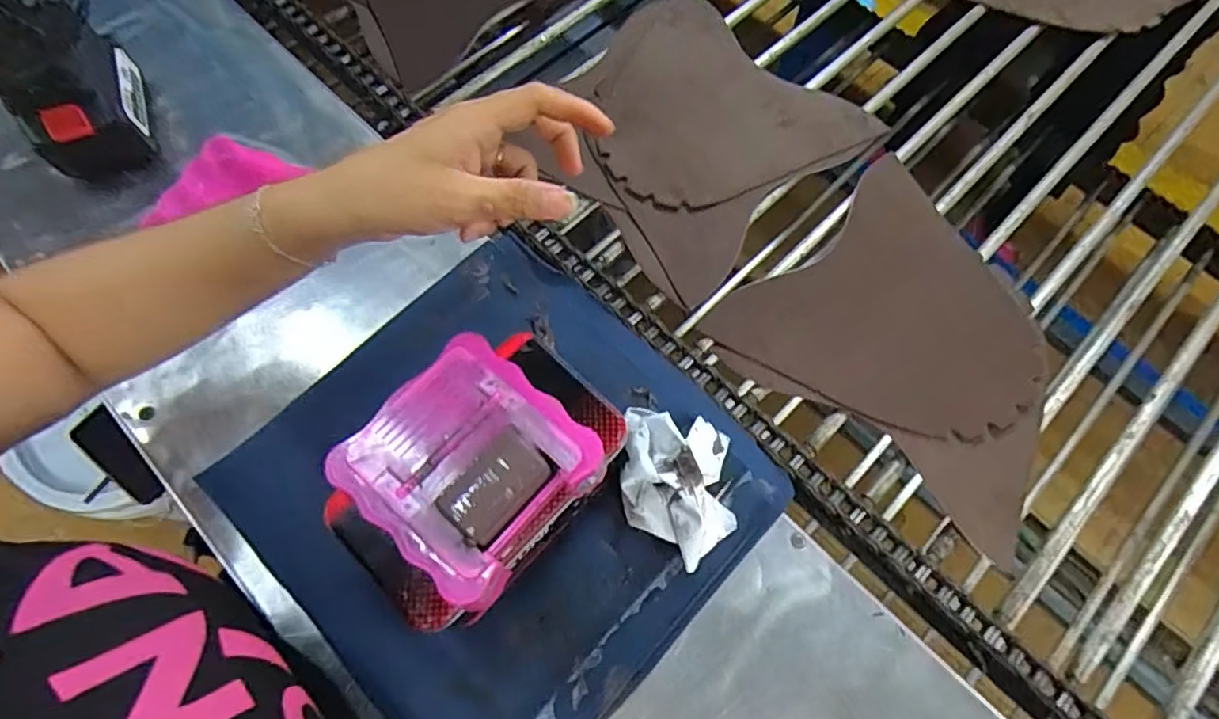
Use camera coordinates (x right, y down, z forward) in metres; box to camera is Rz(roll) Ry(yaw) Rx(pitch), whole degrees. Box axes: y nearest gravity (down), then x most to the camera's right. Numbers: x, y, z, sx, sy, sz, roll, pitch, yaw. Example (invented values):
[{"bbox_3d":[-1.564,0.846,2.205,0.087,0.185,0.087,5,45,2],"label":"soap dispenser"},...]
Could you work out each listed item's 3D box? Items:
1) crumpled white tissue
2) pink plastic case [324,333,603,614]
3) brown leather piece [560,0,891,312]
[{"bbox_3d":[0.049,0.086,0.427,0.077,0.054,0.103,-3,69,-2],"label":"crumpled white tissue"},{"bbox_3d":[-0.074,0.054,0.328,0.106,0.023,0.104,39,73,14],"label":"pink plastic case"},{"bbox_3d":[0.075,-0.216,0.584,0.265,0.024,0.250,-42,75,-15],"label":"brown leather piece"}]

